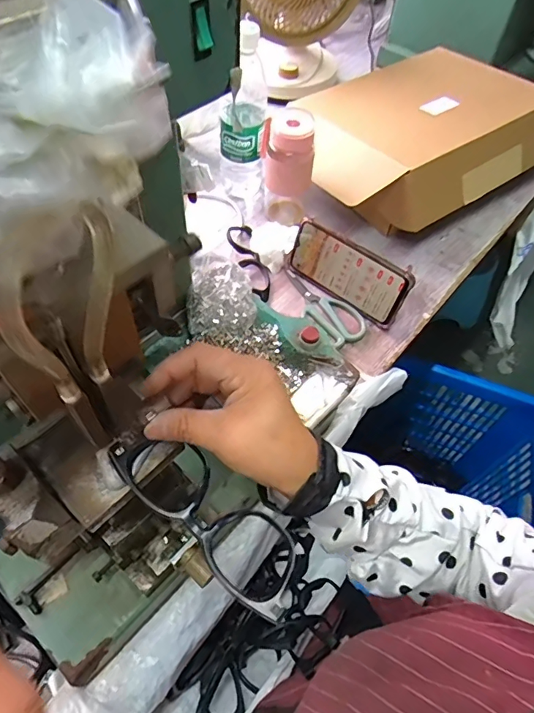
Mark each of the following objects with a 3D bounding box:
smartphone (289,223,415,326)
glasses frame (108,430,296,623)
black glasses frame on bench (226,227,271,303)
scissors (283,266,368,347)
[{"bbox_3d":[0.103,-0.109,0.608,0.165,0.079,0.011,35,45,19],"label":"smartphone"},{"bbox_3d":[-0.038,0.095,0.289,0.140,0.012,0.047,38,62,12],"label":"glasses frame"},{"bbox_3d":[-0.026,-0.140,0.655,0.042,0.021,0.145,-12,57,-11],"label":"black glasses frame on bench"},{"bbox_3d":[0.070,-0.070,0.623,0.059,0.006,0.142,-34,64,-23],"label":"scissors"}]

